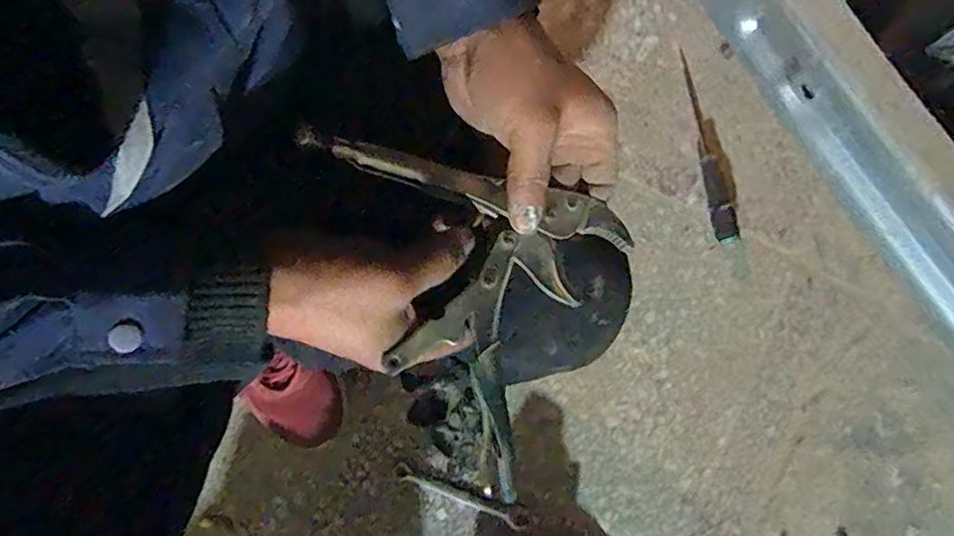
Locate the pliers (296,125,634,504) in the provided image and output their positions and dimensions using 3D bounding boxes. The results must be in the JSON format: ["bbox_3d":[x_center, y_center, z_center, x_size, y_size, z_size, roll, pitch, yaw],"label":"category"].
[{"bbox_3d":[-0.028,-0.001,0.356,0.204,0.036,0.182,28,79,4],"label":"pliers"}]

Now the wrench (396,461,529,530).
[{"bbox_3d":[-0.017,0.261,0.662,0.159,0.006,0.022,21,79,3],"label":"wrench"}]

